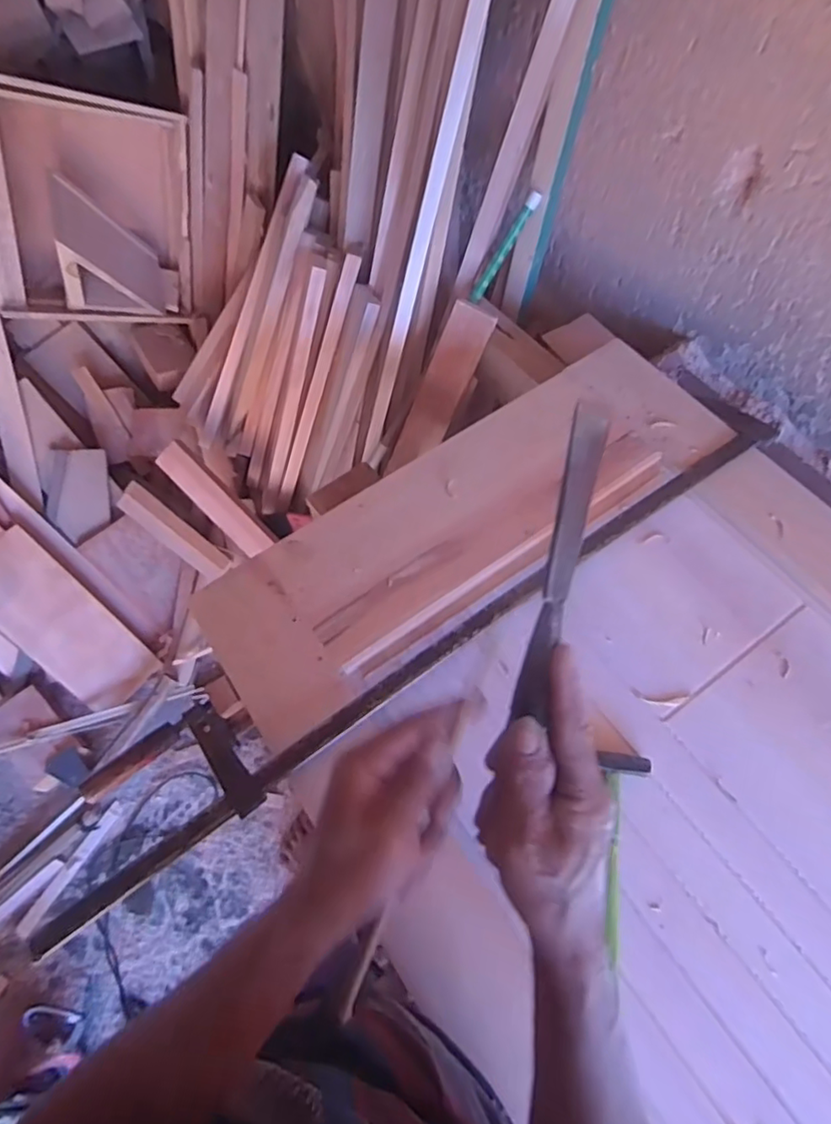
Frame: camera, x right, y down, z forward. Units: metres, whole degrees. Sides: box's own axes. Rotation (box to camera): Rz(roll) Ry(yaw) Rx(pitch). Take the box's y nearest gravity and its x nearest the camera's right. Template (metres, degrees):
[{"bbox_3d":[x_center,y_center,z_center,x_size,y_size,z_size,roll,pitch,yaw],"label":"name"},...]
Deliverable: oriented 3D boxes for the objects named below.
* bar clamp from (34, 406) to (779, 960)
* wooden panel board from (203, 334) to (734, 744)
[{"bbox_3d":[0.036,0.050,0.747,1.055,0.049,0.150,-32,66,-15],"label":"bar clamp"},{"bbox_3d":[0.079,-0.068,0.828,0.753,0.034,0.244,-33,66,-15],"label":"wooden panel board"}]

